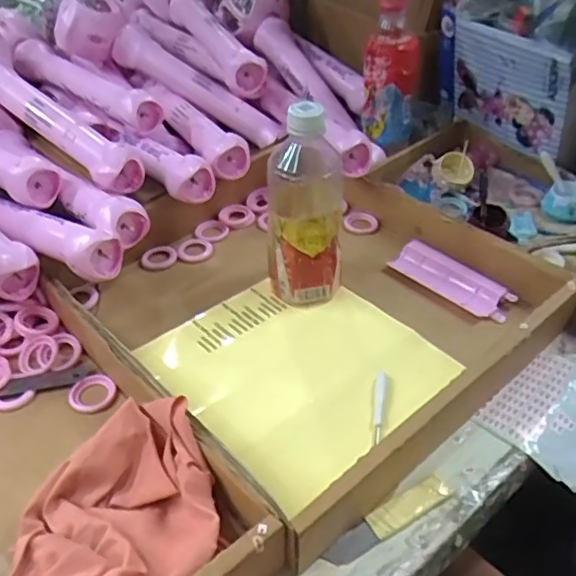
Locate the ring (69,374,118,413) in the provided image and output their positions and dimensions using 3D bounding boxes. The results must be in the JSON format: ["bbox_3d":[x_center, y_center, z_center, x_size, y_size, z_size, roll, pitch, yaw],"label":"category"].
[{"bbox_3d":[-0.163,0.088,0.515,0.038,0.006,0.036,0,42,0],"label":"ring"}]

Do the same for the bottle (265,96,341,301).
[{"bbox_3d":[0.015,-0.071,0.555,0.068,0.186,0.064,-3,42,-3],"label":"bottle"}]

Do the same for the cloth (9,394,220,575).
[{"bbox_3d":[-0.112,0.153,0.394,0.134,0.053,0.162,-5,42,-5],"label":"cloth"}]

